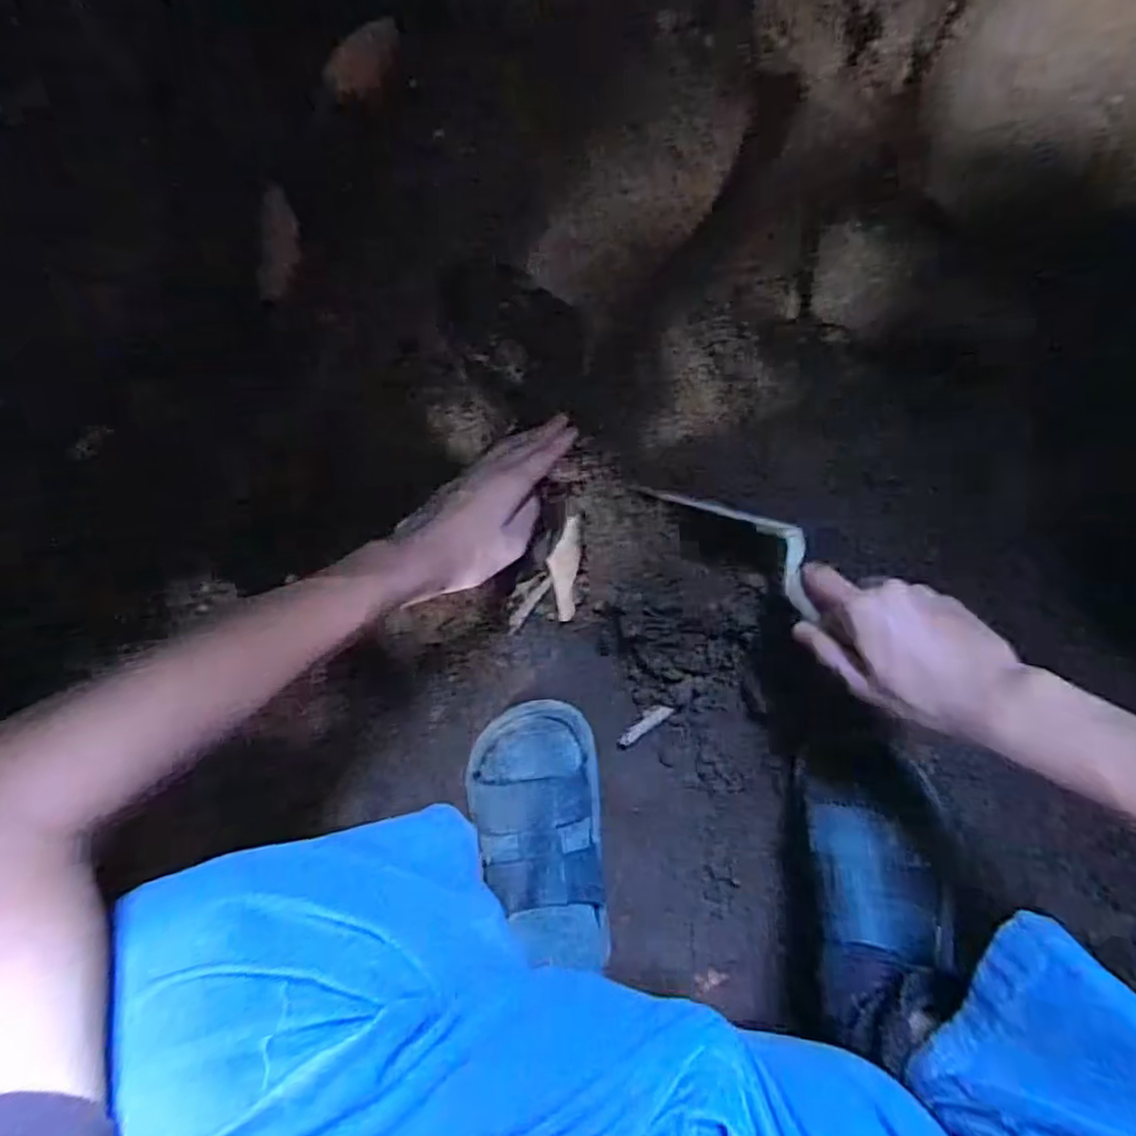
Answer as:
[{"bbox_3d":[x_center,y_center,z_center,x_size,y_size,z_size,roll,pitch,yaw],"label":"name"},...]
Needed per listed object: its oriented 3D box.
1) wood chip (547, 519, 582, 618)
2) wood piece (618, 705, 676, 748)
[{"bbox_3d":[-0.004,0.001,0.583,0.025,0.013,0.086,8,97,7],"label":"wood chip"},{"bbox_3d":[0.066,0.135,0.615,0.056,0.005,0.015,-38,90,10],"label":"wood piece"}]

